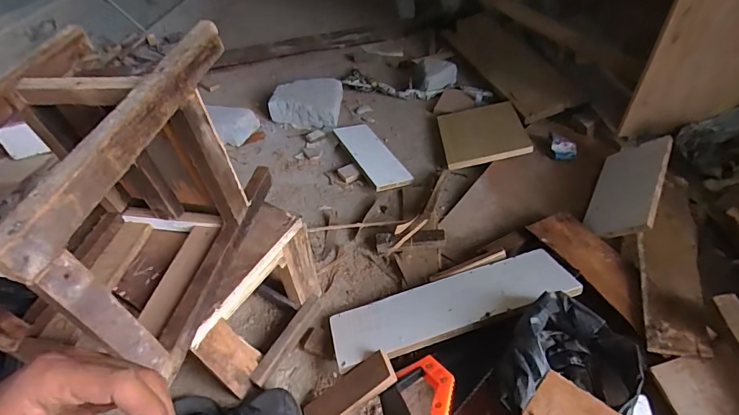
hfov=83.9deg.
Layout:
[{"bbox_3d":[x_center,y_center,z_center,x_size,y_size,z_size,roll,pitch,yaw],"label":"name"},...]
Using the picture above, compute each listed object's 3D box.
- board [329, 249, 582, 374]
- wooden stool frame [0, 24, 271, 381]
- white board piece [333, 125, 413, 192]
[{"bbox_3d":[0.132,0.162,0.685,0.395,0.013,0.126,-17,29,-1],"label":"board"},{"bbox_3d":[-0.303,-0.010,0.481,0.224,0.255,0.317,7,46,11],"label":"wooden stool frame"},{"bbox_3d":[0.003,-0.135,1.034,0.090,0.014,0.254,-22,52,-16],"label":"white board piece"}]

